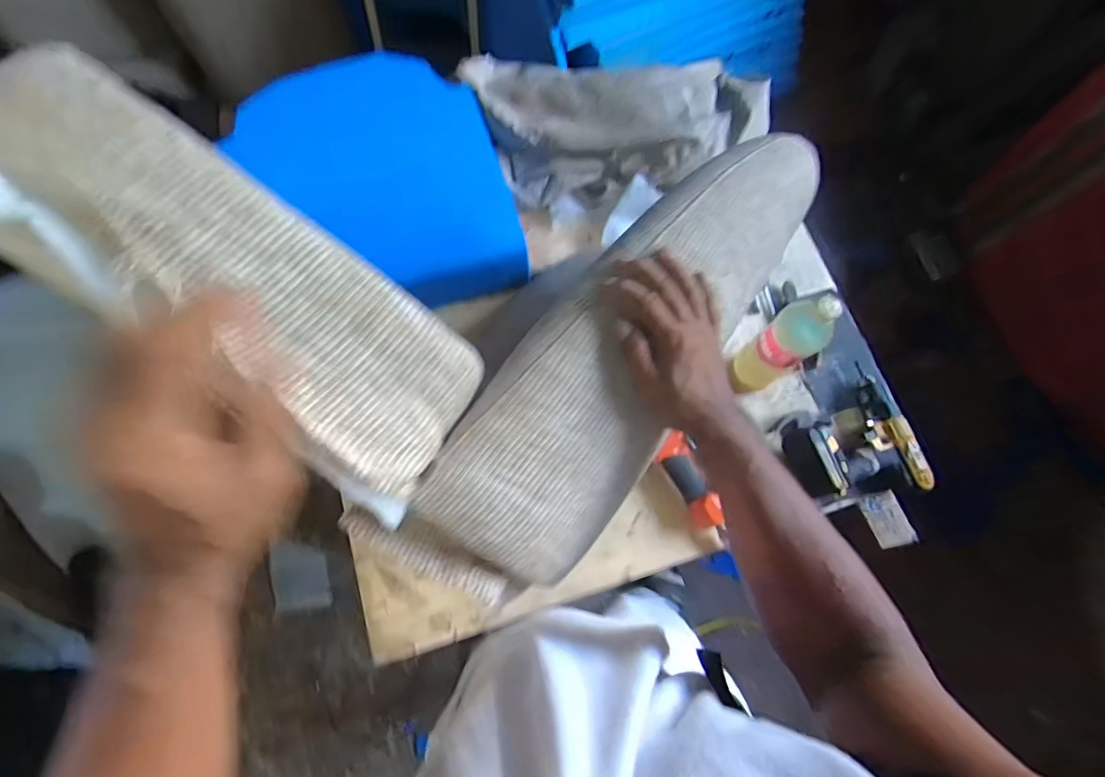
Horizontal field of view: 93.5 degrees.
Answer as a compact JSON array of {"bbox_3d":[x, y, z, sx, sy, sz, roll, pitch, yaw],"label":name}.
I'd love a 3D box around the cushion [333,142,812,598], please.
[{"bbox_3d":[0.070,-0.050,0.468,0.161,0.078,0.532,38,77,9],"label":"cushion"}]

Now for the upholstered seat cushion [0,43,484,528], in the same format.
[{"bbox_3d":[-0.203,-0.067,0.341,0.343,0.053,0.135,40,74,-17],"label":"upholstered seat cushion"}]

